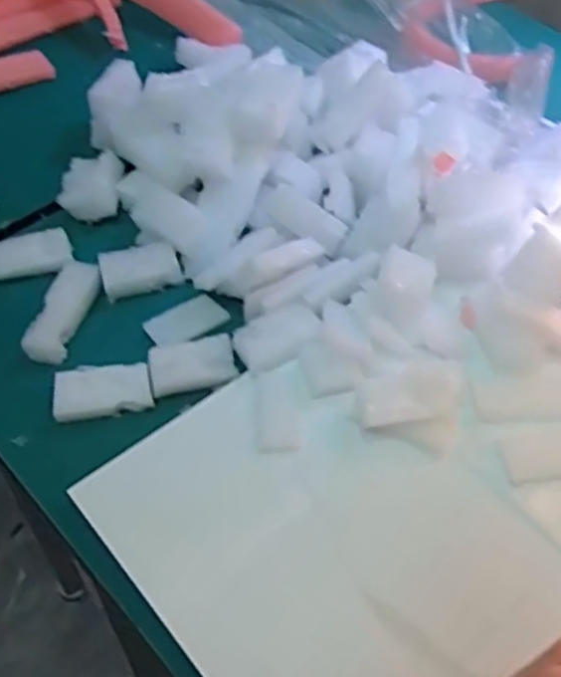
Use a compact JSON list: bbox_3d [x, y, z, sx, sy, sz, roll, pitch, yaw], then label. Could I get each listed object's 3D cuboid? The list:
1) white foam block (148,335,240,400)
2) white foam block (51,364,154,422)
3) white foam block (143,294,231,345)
[{"bbox_3d":[-0.051,0.016,0.448,0.049,0.011,0.032,-12,53,-13],"label":"white foam block"},{"bbox_3d":[-0.100,0.028,0.434,0.053,0.014,0.027,-8,52,-9],"label":"white foam block"},{"bbox_3d":[-0.057,-0.011,0.470,0.050,0.007,0.027,-32,59,-26],"label":"white foam block"}]

